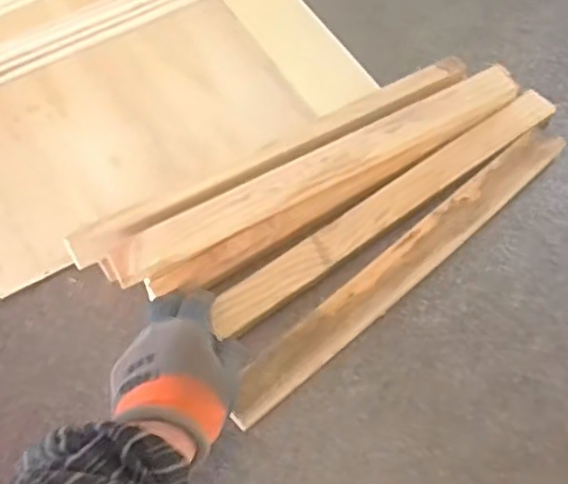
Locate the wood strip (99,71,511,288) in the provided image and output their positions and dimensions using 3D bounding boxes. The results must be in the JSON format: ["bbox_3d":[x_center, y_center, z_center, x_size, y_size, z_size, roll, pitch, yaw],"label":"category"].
[{"bbox_3d":[0.042,-0.072,0.677,0.439,0.023,0.043,-26,64,-15],"label":"wood strip"}]

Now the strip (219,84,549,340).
[{"bbox_3d":[0.116,-0.039,0.701,0.425,0.016,0.041,-33,66,-18],"label":"strip"}]

